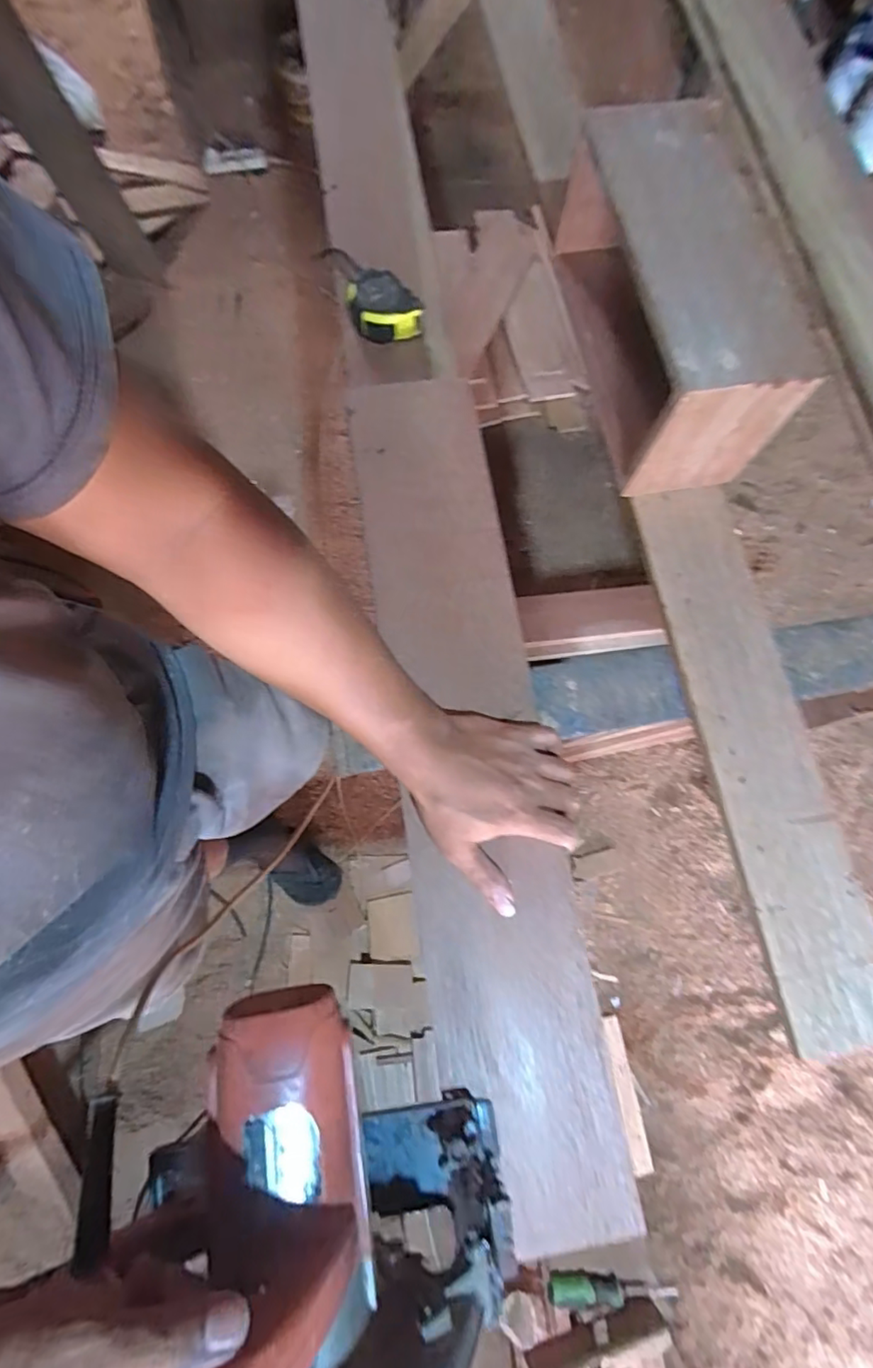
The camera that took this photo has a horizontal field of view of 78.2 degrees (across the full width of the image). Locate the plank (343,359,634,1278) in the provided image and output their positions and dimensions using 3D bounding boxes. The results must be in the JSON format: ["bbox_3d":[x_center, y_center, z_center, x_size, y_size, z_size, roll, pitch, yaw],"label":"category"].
[{"bbox_3d":[0.025,0.048,0.475,0.126,0.016,0.726,-9,76,-3],"label":"plank"}]

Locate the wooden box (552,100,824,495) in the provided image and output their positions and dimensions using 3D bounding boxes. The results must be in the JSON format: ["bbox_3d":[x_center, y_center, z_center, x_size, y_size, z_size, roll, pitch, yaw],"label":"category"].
[{"bbox_3d":[0.227,-0.386,0.544,0.120,0.166,0.330,-11,75,-3],"label":"wooden box"}]

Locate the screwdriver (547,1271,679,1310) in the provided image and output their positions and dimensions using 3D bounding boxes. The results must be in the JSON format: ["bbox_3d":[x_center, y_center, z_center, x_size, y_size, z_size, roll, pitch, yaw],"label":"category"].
[{"bbox_3d":[0.260,0.888,0.788,0.194,0.040,0.027,4,75,1],"label":"screwdriver"}]

